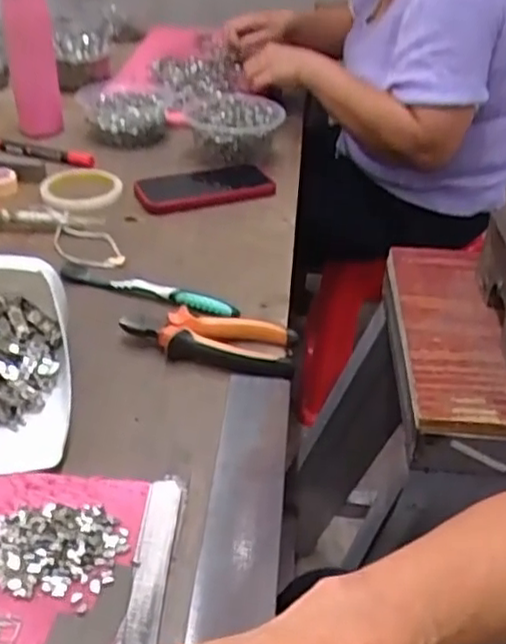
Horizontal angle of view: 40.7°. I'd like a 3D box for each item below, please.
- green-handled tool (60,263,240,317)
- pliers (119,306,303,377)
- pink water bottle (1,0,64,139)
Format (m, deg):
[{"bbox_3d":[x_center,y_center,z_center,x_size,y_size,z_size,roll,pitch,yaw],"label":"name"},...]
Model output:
[{"bbox_3d":[-0.099,-0.031,0.653,0.184,0.020,0.019,16,38,13],"label":"green-handled tool"},{"bbox_3d":[-0.038,0.017,0.586,0.147,0.026,0.055,10,37,5],"label":"pliers"},{"bbox_3d":[-0.304,-0.366,0.937,0.062,0.226,0.065,-10,37,-16],"label":"pink water bottle"}]

